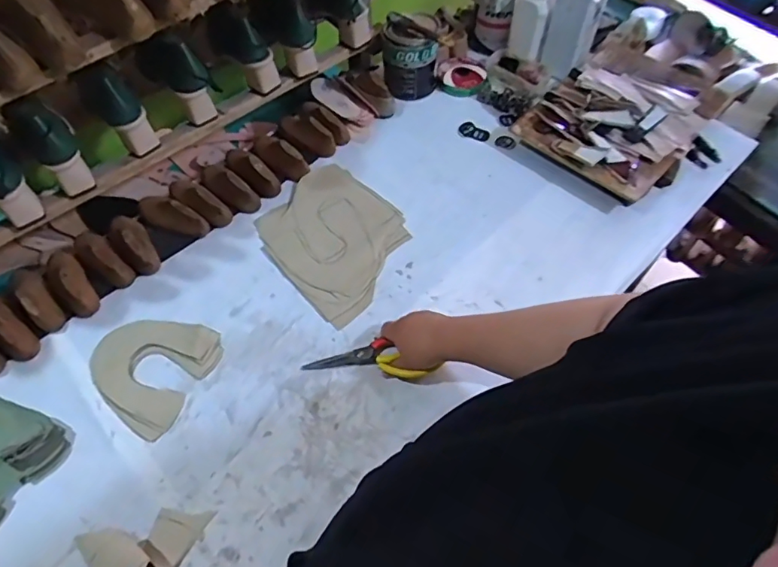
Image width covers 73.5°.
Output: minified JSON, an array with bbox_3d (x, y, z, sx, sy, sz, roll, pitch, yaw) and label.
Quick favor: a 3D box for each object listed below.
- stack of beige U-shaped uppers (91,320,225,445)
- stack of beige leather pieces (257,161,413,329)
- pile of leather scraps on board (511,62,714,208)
[{"bbox_3d":[-0.354,0.119,0.771,0.170,0.008,0.167,24,62,15],"label":"stack of beige U-shaped uppers"},{"bbox_3d":[-0.091,-0.082,0.885,0.221,0.013,0.274,-38,65,-20],"label":"stack of beige leather pieces"},{"bbox_3d":[0.417,-0.298,0.956,0.260,0.085,0.292,38,67,22],"label":"pile of leather scraps on board"}]

